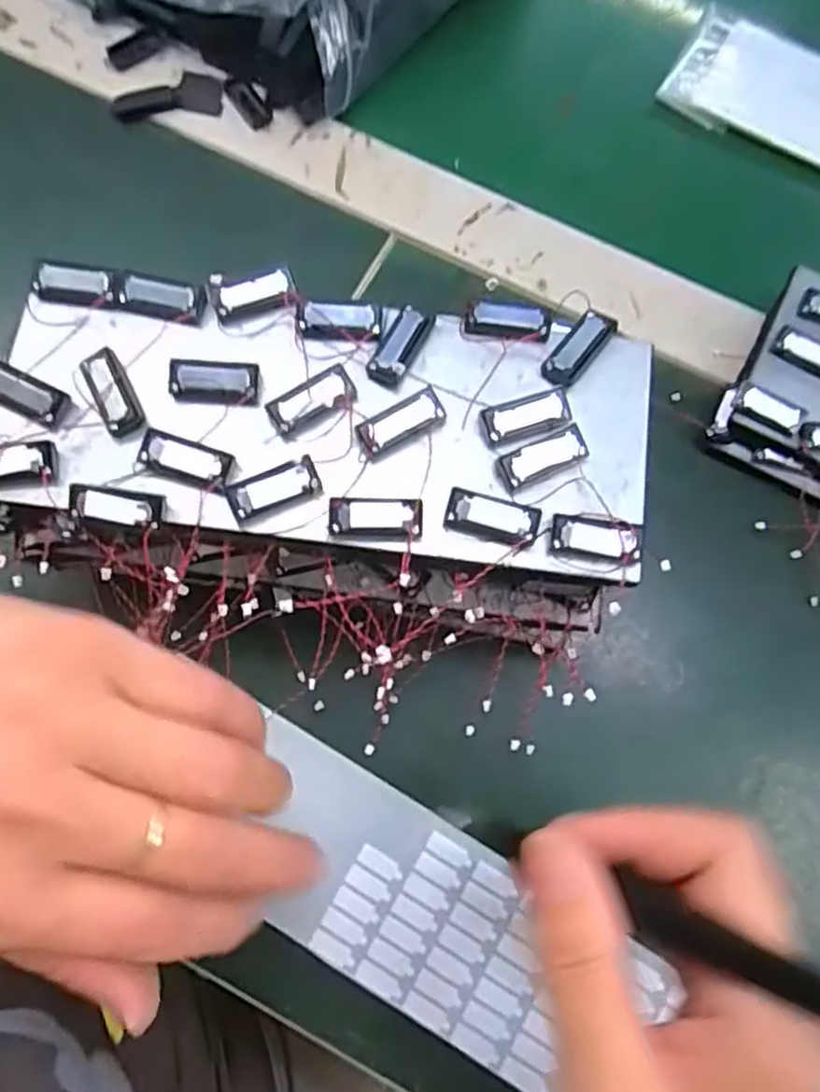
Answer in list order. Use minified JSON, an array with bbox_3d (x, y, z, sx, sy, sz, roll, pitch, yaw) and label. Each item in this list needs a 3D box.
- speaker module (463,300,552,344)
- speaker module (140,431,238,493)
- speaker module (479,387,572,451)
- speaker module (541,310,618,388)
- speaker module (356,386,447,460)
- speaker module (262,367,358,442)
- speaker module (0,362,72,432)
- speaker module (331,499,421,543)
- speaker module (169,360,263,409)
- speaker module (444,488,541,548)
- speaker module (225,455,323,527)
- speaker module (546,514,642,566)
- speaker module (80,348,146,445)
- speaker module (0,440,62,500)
[{"bbox_3d":[0.031,-0.072,0.227,0.027,0.004,0.012,4,76,1],"label":"speaker module"},{"bbox_3d":[-0.066,-0.025,0.211,0.027,0.006,0.011,18,76,5],"label":"speaker module"},{"bbox_3d":[0.037,-0.039,0.218,0.028,0.006,0.011,-19,76,-4],"label":"speaker module"},{"bbox_3d":[0.054,-0.063,0.225,0.012,0.004,0.029,38,79,9],"label":"speaker module"},{"bbox_3d":[-0.002,-0.037,0.217,0.028,0.007,0.009,-28,77,-7],"label":"speaker module"},{"bbox_3d":[-0.029,-0.044,0.218,0.027,0.010,0.010,-30,77,-7],"label":"speaker module"},{"bbox_3d":[-0.116,-0.046,0.214,0.028,0.006,0.011,26,77,6],"label":"speaker module"},{"bbox_3d":[-0.010,-0.007,0.211,0.027,0.011,0.011,2,76,1],"label":"speaker module"},{"bbox_3d":[-0.059,-0.050,0.217,0.028,0.006,0.013,2,76,1],"label":"speaker module"},{"bbox_3d":[0.025,-0.008,0.210,0.027,0.006,0.011,15,76,4],"label":"speaker module"},{"bbox_3d":[-0.040,-0.016,0.209,0.027,0.008,0.011,-21,77,-5],"label":"speaker module"},{"bbox_3d":[0.055,-0.002,0.209,0.026,0.004,0.011,9,76,2],"label":"speaker module"},{"bbox_3d":[-0.090,-0.046,0.215,0.012,0.007,0.028,-27,77,-6],"label":"speaker module"},{"bbox_3d":[-0.118,-0.022,0.207,0.027,0.005,0.014,-11,76,-3],"label":"speaker module"}]

